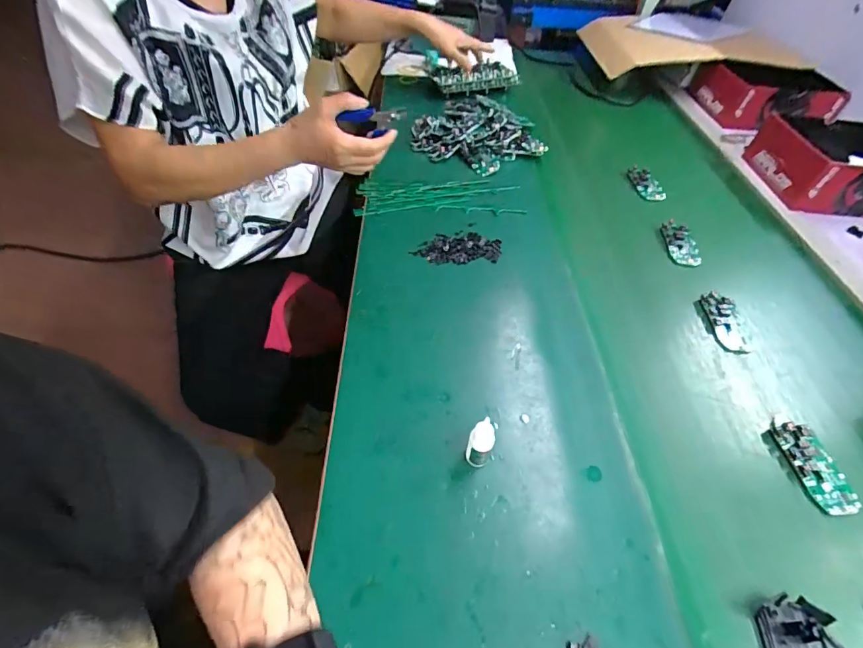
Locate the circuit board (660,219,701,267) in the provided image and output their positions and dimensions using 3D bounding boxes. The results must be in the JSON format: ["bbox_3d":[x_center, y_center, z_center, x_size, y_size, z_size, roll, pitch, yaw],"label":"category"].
[{"bbox_3d":[0.390,-0.126,0.653,0.046,0.012,0.089,5,50,-3],"label":"circuit board"}]

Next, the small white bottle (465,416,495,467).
[{"bbox_3d":[0.044,0.110,0.380,0.020,0.066,0.021,4,50,-5],"label":"small white bottle"}]

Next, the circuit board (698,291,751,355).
[{"bbox_3d":[0.389,-0.002,0.546,0.048,0.016,0.089,4,50,-4],"label":"circuit board"}]

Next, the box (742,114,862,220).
[{"bbox_3d":[0.756,-0.290,0.767,0.244,0.098,0.198,8,50,-1],"label":"box"}]

